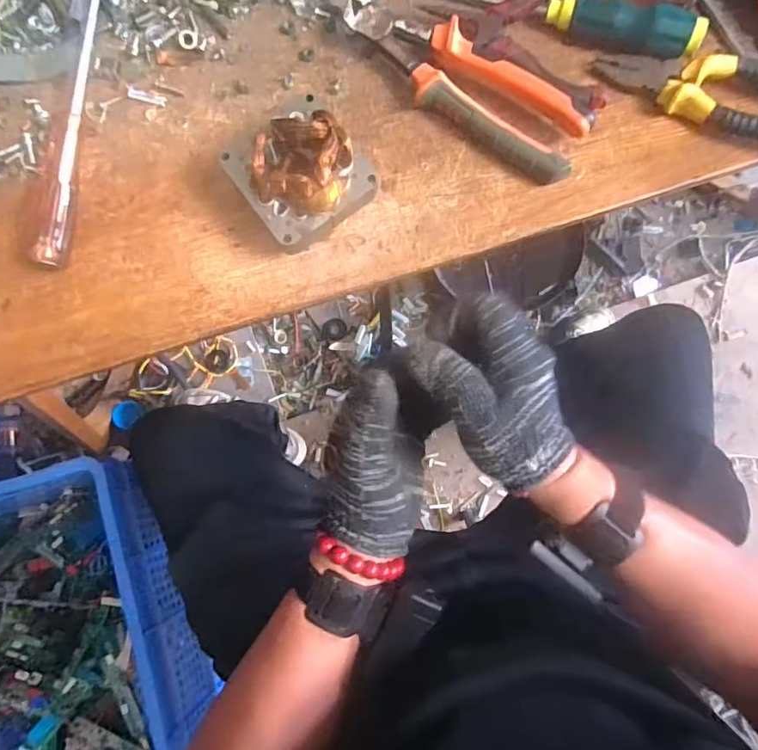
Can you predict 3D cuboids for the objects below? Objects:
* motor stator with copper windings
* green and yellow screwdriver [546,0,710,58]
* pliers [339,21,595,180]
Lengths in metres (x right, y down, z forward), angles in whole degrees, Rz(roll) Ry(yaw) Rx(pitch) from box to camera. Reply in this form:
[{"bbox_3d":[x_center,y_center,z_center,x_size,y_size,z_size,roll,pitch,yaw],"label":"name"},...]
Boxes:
[{"bbox_3d":[-0.053,-0.133,0.344,0.079,0.059,0.082,-39,83,-3],"label":"motor stator with copper windings"},{"bbox_3d":[0.177,-0.253,0.364,0.107,0.033,0.028,23,81,6],"label":"green and yellow screwdriver"},{"bbox_3d":[0.065,-0.208,0.361,0.179,0.034,0.055,37,83,8],"label":"pliers"}]

